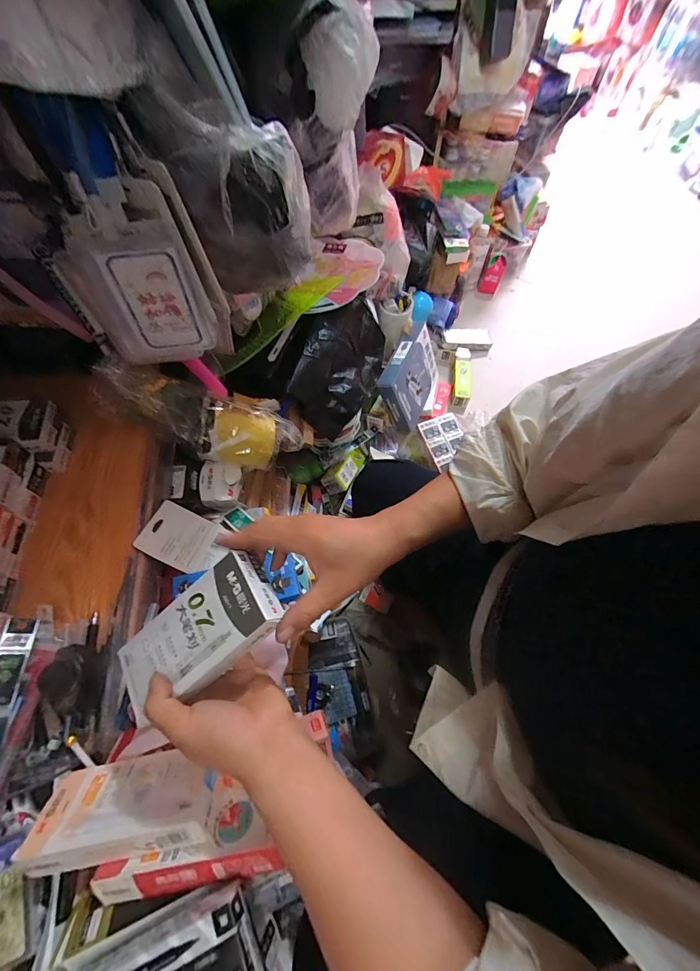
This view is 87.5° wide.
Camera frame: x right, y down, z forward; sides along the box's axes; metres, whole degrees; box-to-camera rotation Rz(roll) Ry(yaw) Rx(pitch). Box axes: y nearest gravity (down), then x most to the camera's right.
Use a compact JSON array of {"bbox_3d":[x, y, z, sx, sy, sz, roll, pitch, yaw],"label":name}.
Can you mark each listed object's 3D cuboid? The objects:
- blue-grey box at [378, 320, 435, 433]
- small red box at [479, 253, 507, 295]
[{"bbox_3d":[0.164,-0.272,0.983,0.049,0.217,0.234,11,60,34],"label":"blue-grey box"},{"bbox_3d":[0.506,-0.749,1.301,0.072,0.122,0.035,9,29,-17],"label":"small red box"}]

